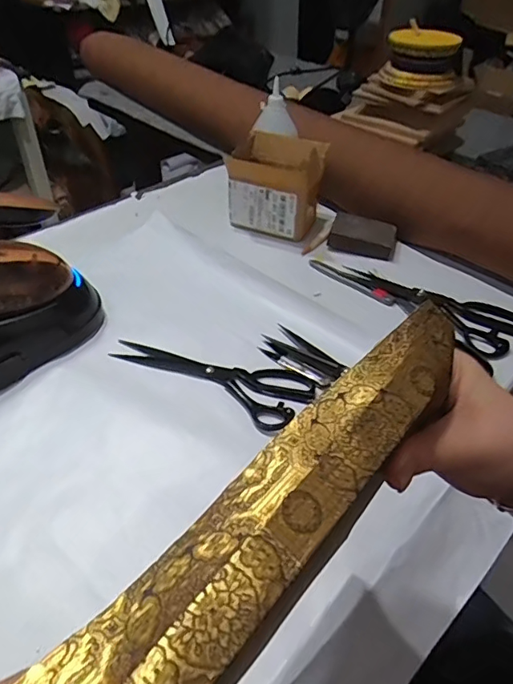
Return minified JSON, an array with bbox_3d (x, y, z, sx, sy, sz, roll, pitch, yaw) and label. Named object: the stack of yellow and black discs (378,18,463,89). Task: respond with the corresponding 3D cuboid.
[{"bbox_3d":[0.282,-0.492,0.855,0.110,0.083,0.106,4,42,1],"label":"stack of yellow and black discs"}]

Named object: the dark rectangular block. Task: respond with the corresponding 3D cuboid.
[{"bbox_3d":[0.165,-0.164,0.772,0.104,0.040,0.051,13,43,11],"label":"dark rectangular block"}]

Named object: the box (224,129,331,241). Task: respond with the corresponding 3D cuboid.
[{"bbox_3d":[0.029,-0.252,0.793,0.140,0.120,0.111,13,43,11],"label":"box"}]

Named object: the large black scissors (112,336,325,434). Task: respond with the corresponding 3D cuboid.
[{"bbox_3d":[-0.054,0.033,0.578,0.241,0.011,0.091,21,46,19],"label":"large black scissors"}]

